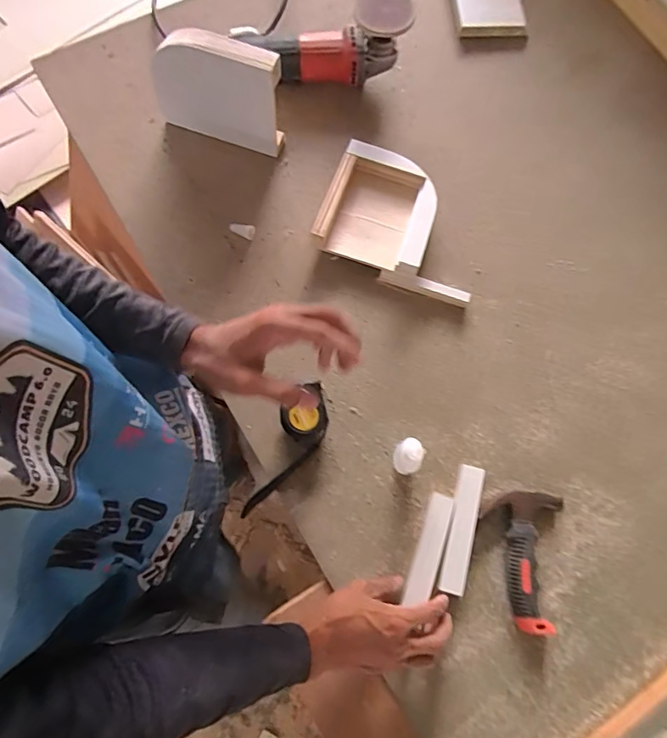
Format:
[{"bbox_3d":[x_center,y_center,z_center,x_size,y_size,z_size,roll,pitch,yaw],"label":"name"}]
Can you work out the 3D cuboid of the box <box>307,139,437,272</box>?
[{"bbox_3d":[0.069,-0.232,0.695,0.151,0.042,0.180,17,75,4],"label":"box"}]

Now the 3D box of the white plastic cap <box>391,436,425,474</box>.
[{"bbox_3d":[0.087,0.106,0.590,0.030,0.065,0.039,15,75,4],"label":"white plastic cap"}]

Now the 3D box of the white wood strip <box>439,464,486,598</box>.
[{"bbox_3d":[0.155,0.191,0.589,0.029,0.015,0.147,15,75,4],"label":"white wood strip"}]

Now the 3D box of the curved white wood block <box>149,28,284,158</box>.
[{"bbox_3d":[-0.158,-0.375,0.673,0.174,0.153,0.045,17,75,4],"label":"curved white wood block"}]

